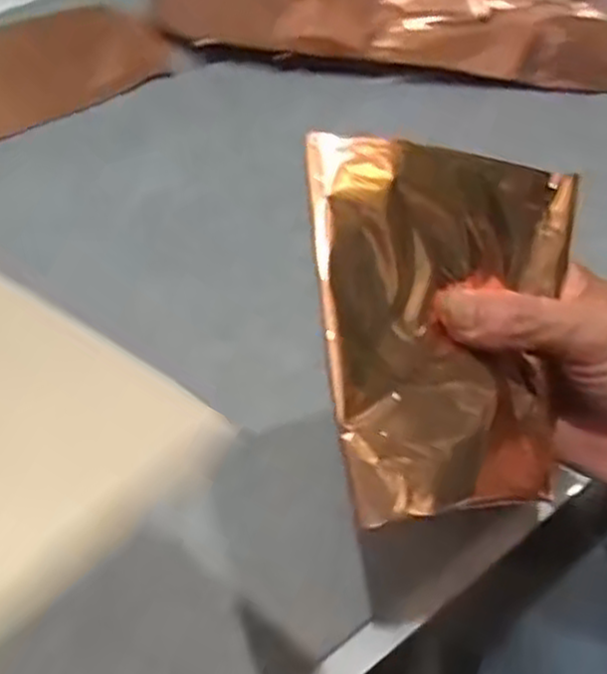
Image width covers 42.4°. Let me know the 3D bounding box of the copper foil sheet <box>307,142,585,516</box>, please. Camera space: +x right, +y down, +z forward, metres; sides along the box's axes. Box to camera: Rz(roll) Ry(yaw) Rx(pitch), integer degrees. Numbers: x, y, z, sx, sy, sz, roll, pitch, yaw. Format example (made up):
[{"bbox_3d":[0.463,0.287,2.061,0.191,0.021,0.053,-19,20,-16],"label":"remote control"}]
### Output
[{"bbox_3d":[0.057,-0.006,0.285,0.109,0.017,0.129,1,78,-29],"label":"copper foil sheet"}]

